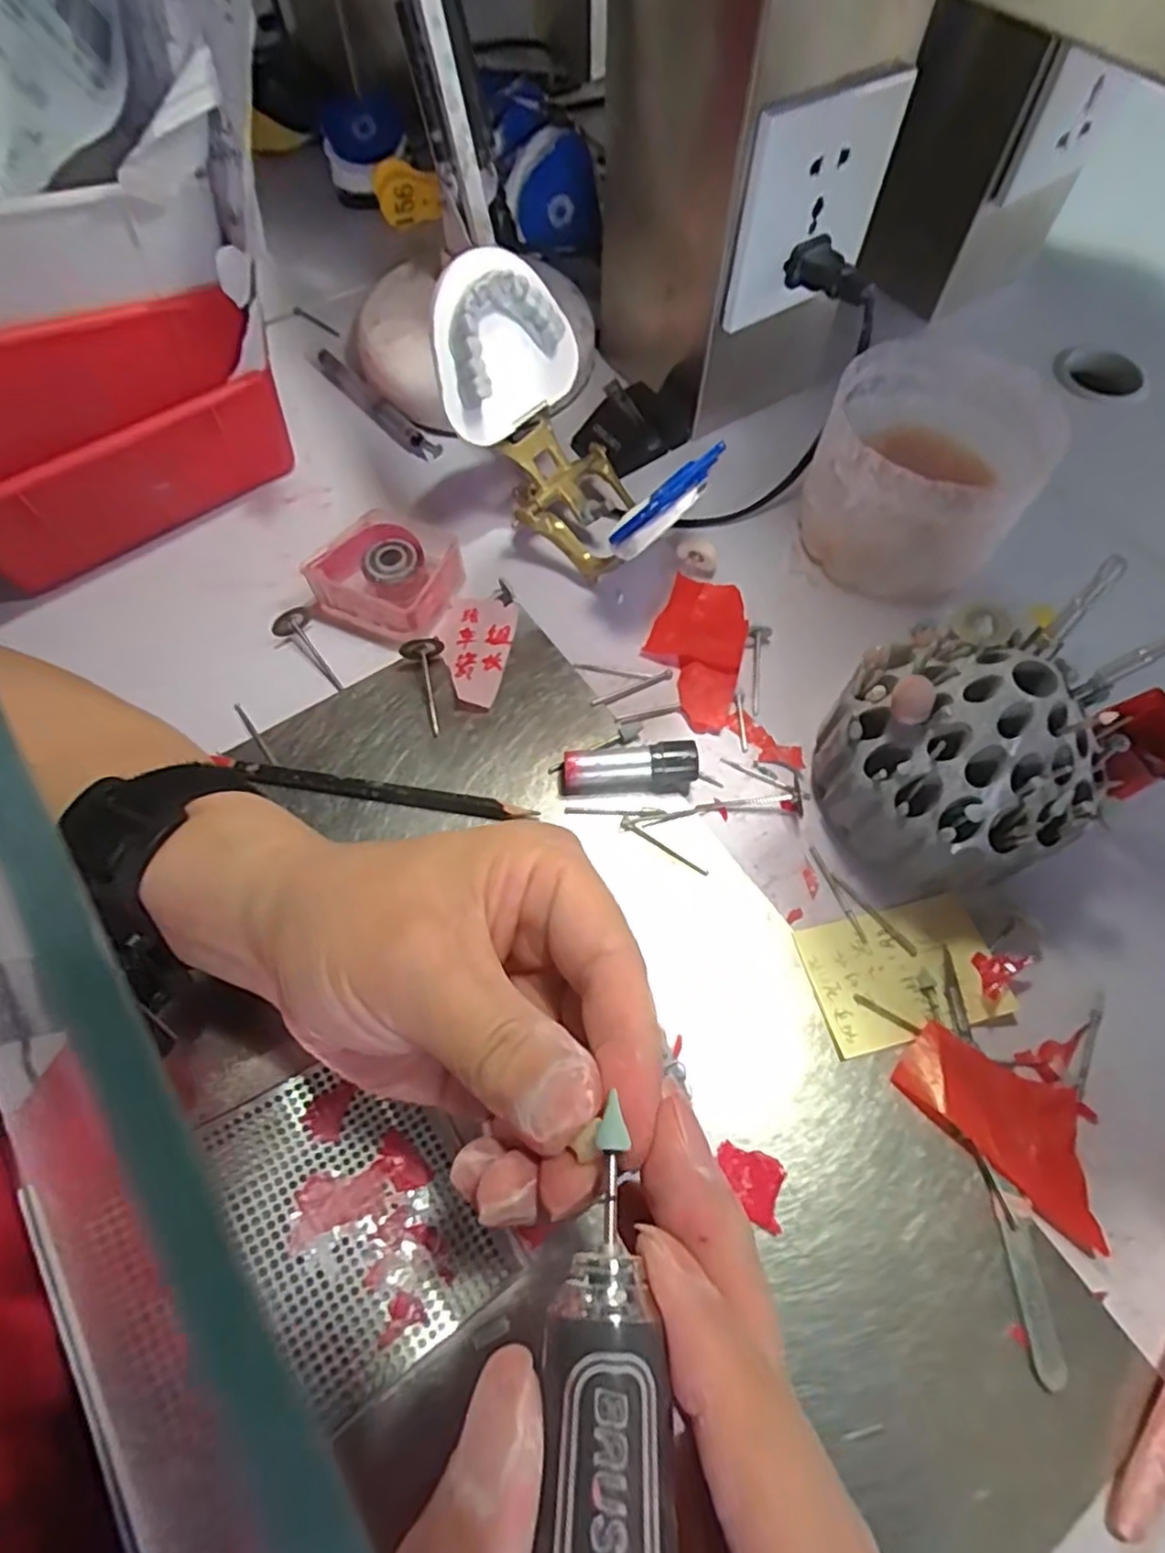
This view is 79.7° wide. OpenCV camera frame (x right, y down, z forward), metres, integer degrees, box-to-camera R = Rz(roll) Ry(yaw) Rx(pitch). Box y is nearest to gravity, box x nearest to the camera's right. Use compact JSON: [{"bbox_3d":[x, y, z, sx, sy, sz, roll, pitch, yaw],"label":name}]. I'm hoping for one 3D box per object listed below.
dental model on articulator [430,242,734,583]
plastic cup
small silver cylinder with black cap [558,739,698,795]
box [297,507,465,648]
[{"bbox_3d":[0.001,-0.158,0.331,0.135,0.112,0.071,32,69,14],"label":"dental model on articulator"},{"bbox_3d":[0.168,-0.156,0.354,0.091,0.073,0.113,21,67,9],"label":"plastic cup"},{"bbox_3d":[0.021,-0.003,0.310,0.060,0.019,0.015,-7,65,-3],"label":"small silver cylinder with black cap"},{"bbox_3d":[-0.096,-0.104,0.352,0.061,0.029,0.059,22,67,10],"label":"box"}]

